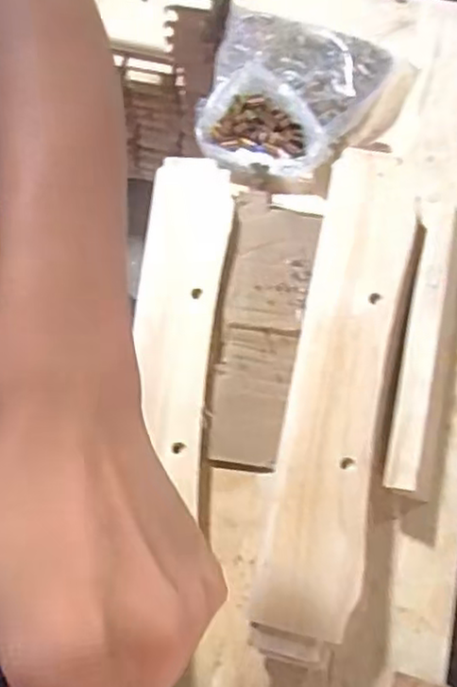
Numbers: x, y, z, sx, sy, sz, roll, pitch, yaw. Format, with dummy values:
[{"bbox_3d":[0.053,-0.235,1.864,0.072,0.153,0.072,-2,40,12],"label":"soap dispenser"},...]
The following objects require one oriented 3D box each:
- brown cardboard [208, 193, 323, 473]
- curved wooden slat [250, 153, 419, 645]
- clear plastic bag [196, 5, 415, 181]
[{"bbox_3d":[0.034,-0.018,0.695,0.084,0.013,0.289,9,73,4],"label":"brown cardboard"},{"bbox_3d":[0.105,0.026,0.621,0.087,0.032,0.449,12,73,5],"label":"curved wooden slat"},{"bbox_3d":[0.082,-0.279,0.750,0.225,0.055,0.209,17,73,7],"label":"clear plastic bag"}]

